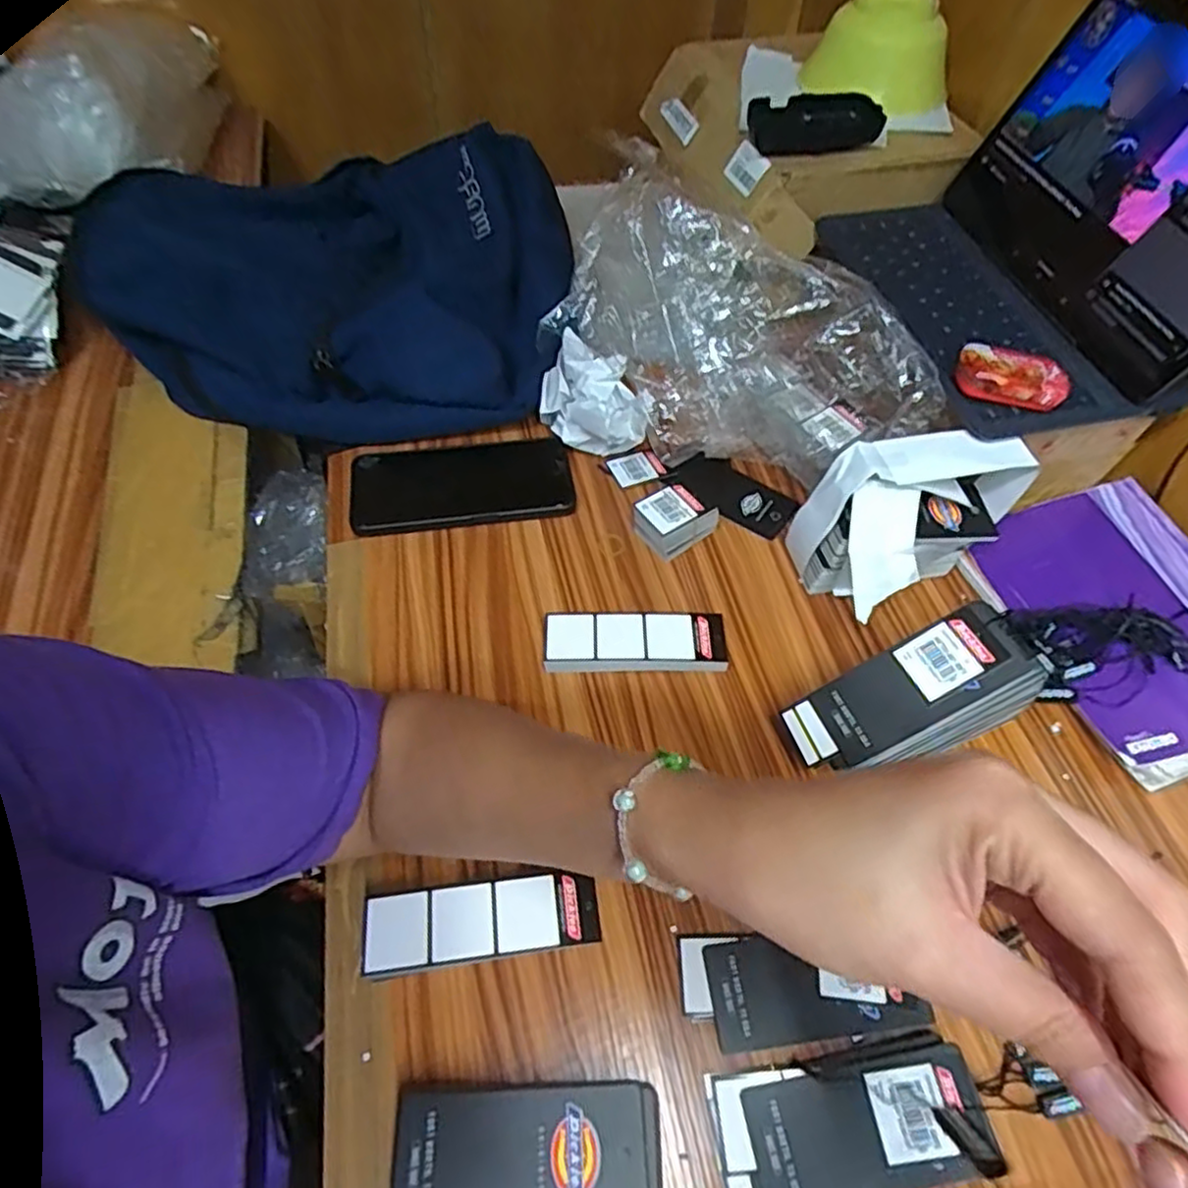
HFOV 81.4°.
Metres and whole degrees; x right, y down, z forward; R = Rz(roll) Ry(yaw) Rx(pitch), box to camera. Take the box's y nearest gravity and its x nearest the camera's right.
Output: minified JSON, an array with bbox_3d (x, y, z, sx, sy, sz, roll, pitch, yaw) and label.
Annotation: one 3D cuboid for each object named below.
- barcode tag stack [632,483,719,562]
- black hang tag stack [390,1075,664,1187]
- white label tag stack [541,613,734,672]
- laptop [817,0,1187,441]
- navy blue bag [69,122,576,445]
[{"bbox_3d":[0.061,-0.056,0.517,0.052,0.035,0.039,-25,60,-19],"label":"barcode tag stack"},{"bbox_3d":[-0.029,0.251,0.310,0.117,0.023,0.054,0,55,-3],"label":"black hang tag stack"},{"bbox_3d":[0.027,0.033,0.463,0.119,0.022,0.037,1,55,-3],"label":"white label tag stack"},{"bbox_3d":[0.302,-0.261,0.473,0.188,0.152,0.271,-10,57,-9],"label":"laptop"},{"bbox_3d":[-0.228,-0.287,0.616,0.382,0.114,0.312,3,55,-1],"label":"navy blue bag"}]

